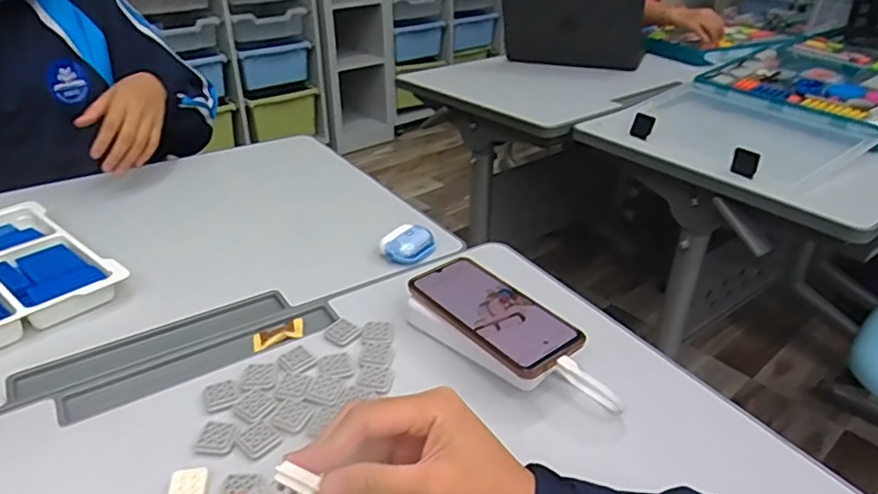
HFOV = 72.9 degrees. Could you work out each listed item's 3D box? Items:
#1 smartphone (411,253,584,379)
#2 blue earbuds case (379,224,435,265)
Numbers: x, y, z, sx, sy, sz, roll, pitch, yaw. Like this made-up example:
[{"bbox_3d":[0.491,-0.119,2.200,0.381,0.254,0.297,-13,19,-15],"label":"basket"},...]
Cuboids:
[{"bbox_3d":[0.048,0.057,0.531,0.078,0.011,0.158,-22,38,-33],"label":"smartphone"},{"bbox_3d":[-0.037,-0.003,0.684,0.042,0.026,0.059,16,34,24],"label":"blue earbuds case"}]

